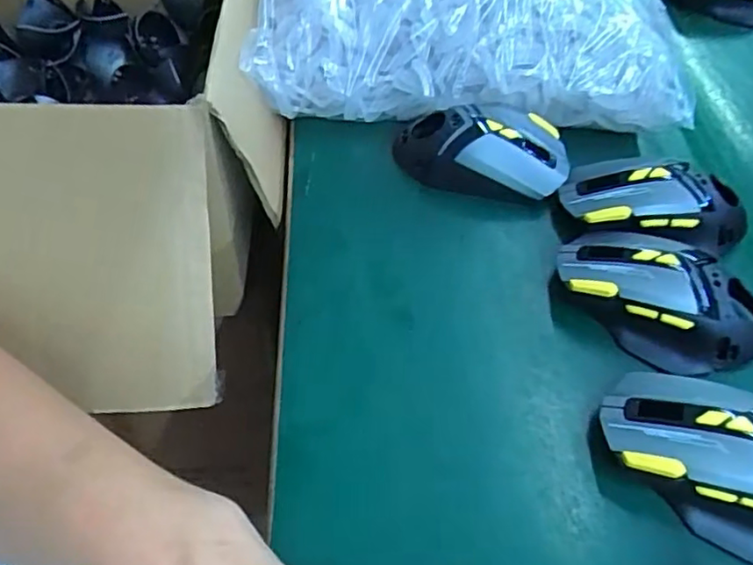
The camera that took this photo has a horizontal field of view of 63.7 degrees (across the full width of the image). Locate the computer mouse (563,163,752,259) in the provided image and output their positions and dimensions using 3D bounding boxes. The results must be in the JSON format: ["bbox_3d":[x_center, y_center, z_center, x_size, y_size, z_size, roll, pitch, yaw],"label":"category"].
[{"bbox_3d":[0.183,-0.051,0.393,0.119,0.038,0.064,9,53,5],"label":"computer mouse"}]

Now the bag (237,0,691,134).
[{"bbox_3d":[0.065,-0.211,0.478,0.306,0.095,0.202,2,53,-1],"label":"bag"}]

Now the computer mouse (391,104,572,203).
[{"bbox_3d":[0.073,-0.093,0.426,0.116,0.041,0.062,14,53,8],"label":"computer mouse"}]

